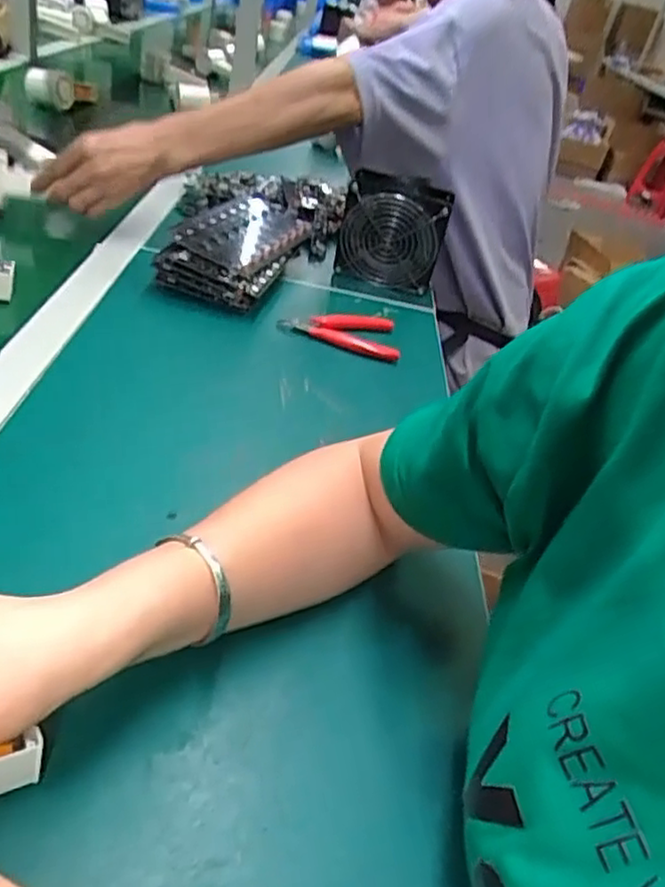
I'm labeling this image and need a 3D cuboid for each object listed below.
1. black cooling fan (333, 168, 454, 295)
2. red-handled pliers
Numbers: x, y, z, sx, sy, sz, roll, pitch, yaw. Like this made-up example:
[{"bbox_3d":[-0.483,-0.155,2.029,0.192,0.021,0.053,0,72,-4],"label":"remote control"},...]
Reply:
[{"bbox_3d":[0.070,-0.247,0.822,0.117,0.118,0.042,19,34,5],"label":"black cooling fan"},{"bbox_3d":[0.006,-0.116,0.719,0.120,0.013,0.088,11,35,-8],"label":"red-handled pliers"}]

